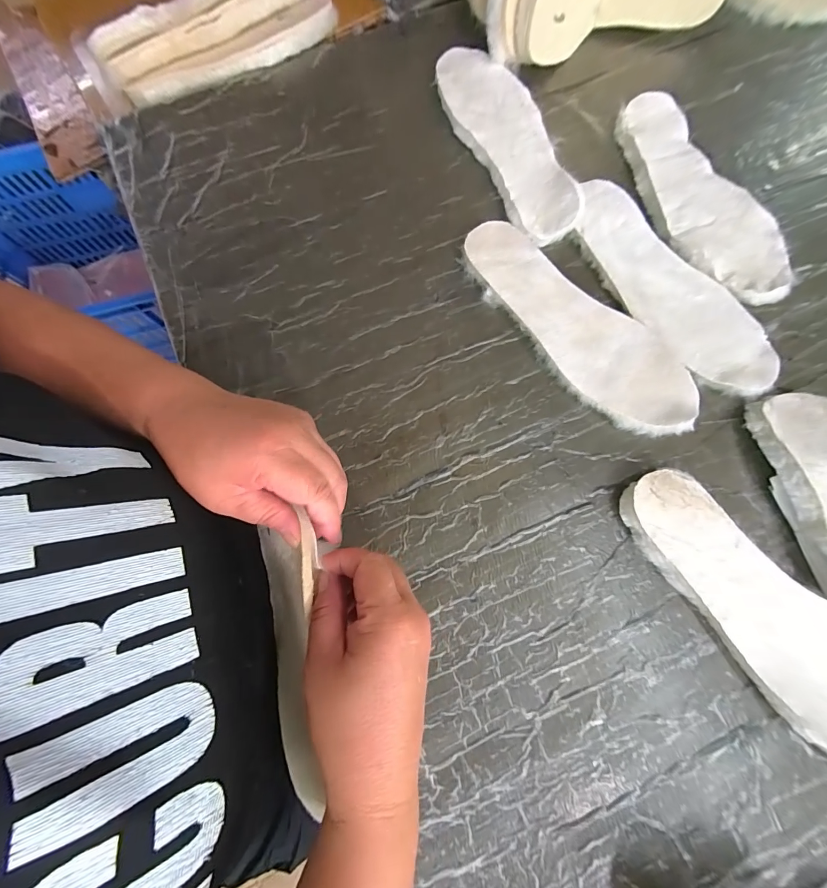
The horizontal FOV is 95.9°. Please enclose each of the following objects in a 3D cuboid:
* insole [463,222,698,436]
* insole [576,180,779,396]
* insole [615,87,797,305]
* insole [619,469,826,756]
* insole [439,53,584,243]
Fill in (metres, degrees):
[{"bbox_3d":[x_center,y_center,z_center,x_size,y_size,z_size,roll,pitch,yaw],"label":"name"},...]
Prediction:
[{"bbox_3d":[0.153,-0.116,0.368,0.092,0.019,0.268,-44,79,-9],"label":"insole"},{"bbox_3d":[0.253,-0.160,0.376,0.088,0.011,0.259,-35,78,-7],"label":"insole"},{"bbox_3d":[0.301,-0.265,0.399,0.092,0.015,0.269,-20,77,-4],"label":"insole"},{"bbox_3d":[0.286,0.135,0.299,0.092,0.032,0.273,-35,78,-7],"label":"insole"},{"bbox_3d":[0.109,-0.343,0.416,0.091,0.018,0.267,-23,79,-1],"label":"insole"}]

